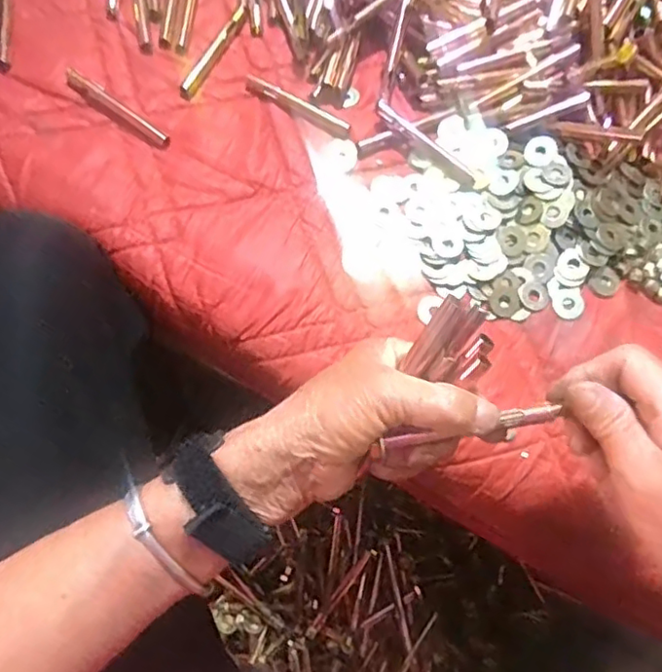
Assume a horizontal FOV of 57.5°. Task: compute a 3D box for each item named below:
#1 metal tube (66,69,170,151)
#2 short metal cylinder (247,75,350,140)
[{"bbox_3d":[-0.156,-0.166,0.440,0.091,0.010,0.015,34,75,7],"label":"metal tube"},{"bbox_3d":[-0.024,-0.172,0.450,0.084,0.007,0.015,28,74,6],"label":"short metal cylinder"}]

